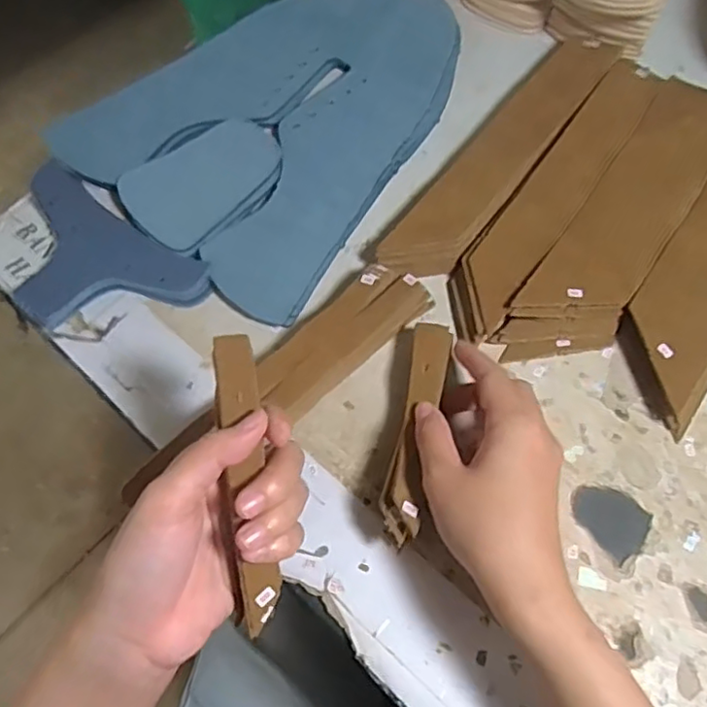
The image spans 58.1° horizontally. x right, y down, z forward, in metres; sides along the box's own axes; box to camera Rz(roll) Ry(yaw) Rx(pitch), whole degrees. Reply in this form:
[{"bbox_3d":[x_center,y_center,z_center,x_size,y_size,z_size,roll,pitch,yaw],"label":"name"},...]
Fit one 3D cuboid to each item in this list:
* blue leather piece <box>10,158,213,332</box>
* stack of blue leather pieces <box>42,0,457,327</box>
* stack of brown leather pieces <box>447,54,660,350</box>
[{"bbox_3d":[-0.172,-0.057,0.412,0.145,0.010,0.088,34,73,12],"label":"blue leather piece"},{"bbox_3d":[-0.039,-0.179,0.463,0.208,0.013,0.283,38,73,15],"label":"stack of blue leather pieces"},{"bbox_3d":[0.135,-0.110,0.424,0.043,0.021,0.244,33,71,14],"label":"stack of brown leather pieces"}]

